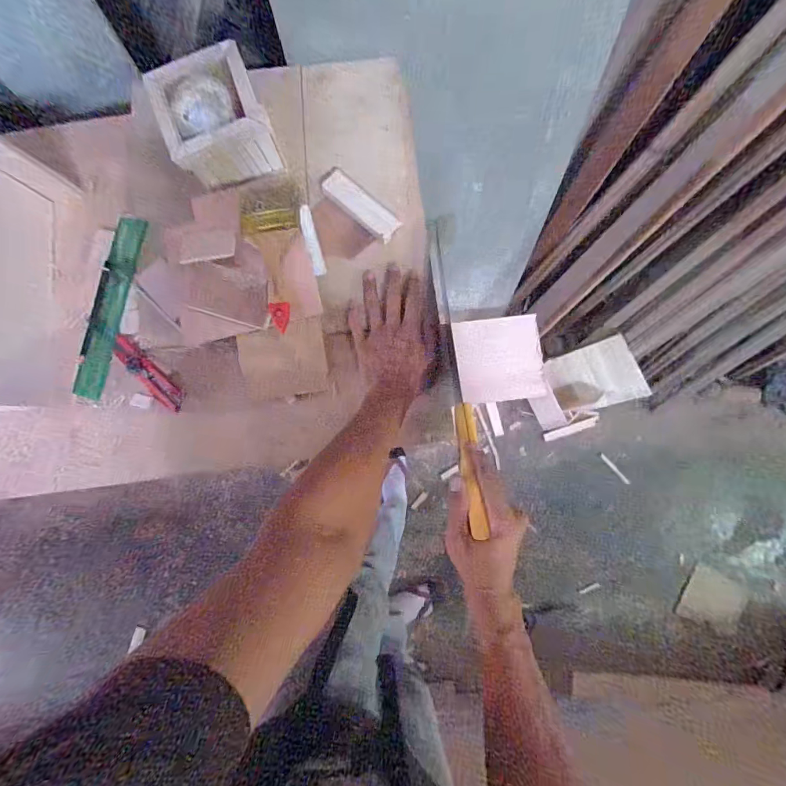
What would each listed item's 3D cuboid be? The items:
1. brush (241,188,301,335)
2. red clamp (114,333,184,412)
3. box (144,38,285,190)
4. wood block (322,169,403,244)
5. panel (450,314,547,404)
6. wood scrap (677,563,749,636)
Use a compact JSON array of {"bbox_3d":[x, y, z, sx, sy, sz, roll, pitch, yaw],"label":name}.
[{"bbox_3d":[-0.151,-0.168,0.468,0.070,0.026,0.182,-2,86,1],"label":"brush"},{"bbox_3d":[-0.335,-0.029,0.523,0.130,0.008,0.031,43,87,4],"label":"red clamp"},{"bbox_3d":[-0.214,-0.329,0.474,0.117,0.096,0.116,-23,86,-1],"label":"box"},{"bbox_3d":[-0.043,-0.255,0.520,0.123,0.014,0.038,43,87,4],"label":"wood block"},{"bbox_3d":[0.145,-0.045,0.525,0.111,0.010,0.113,-8,98,10],"label":"panel"},{"bbox_3d":[1.023,0.656,1.218,0.158,0.013,0.175,24,87,19],"label":"wood scrap"}]

